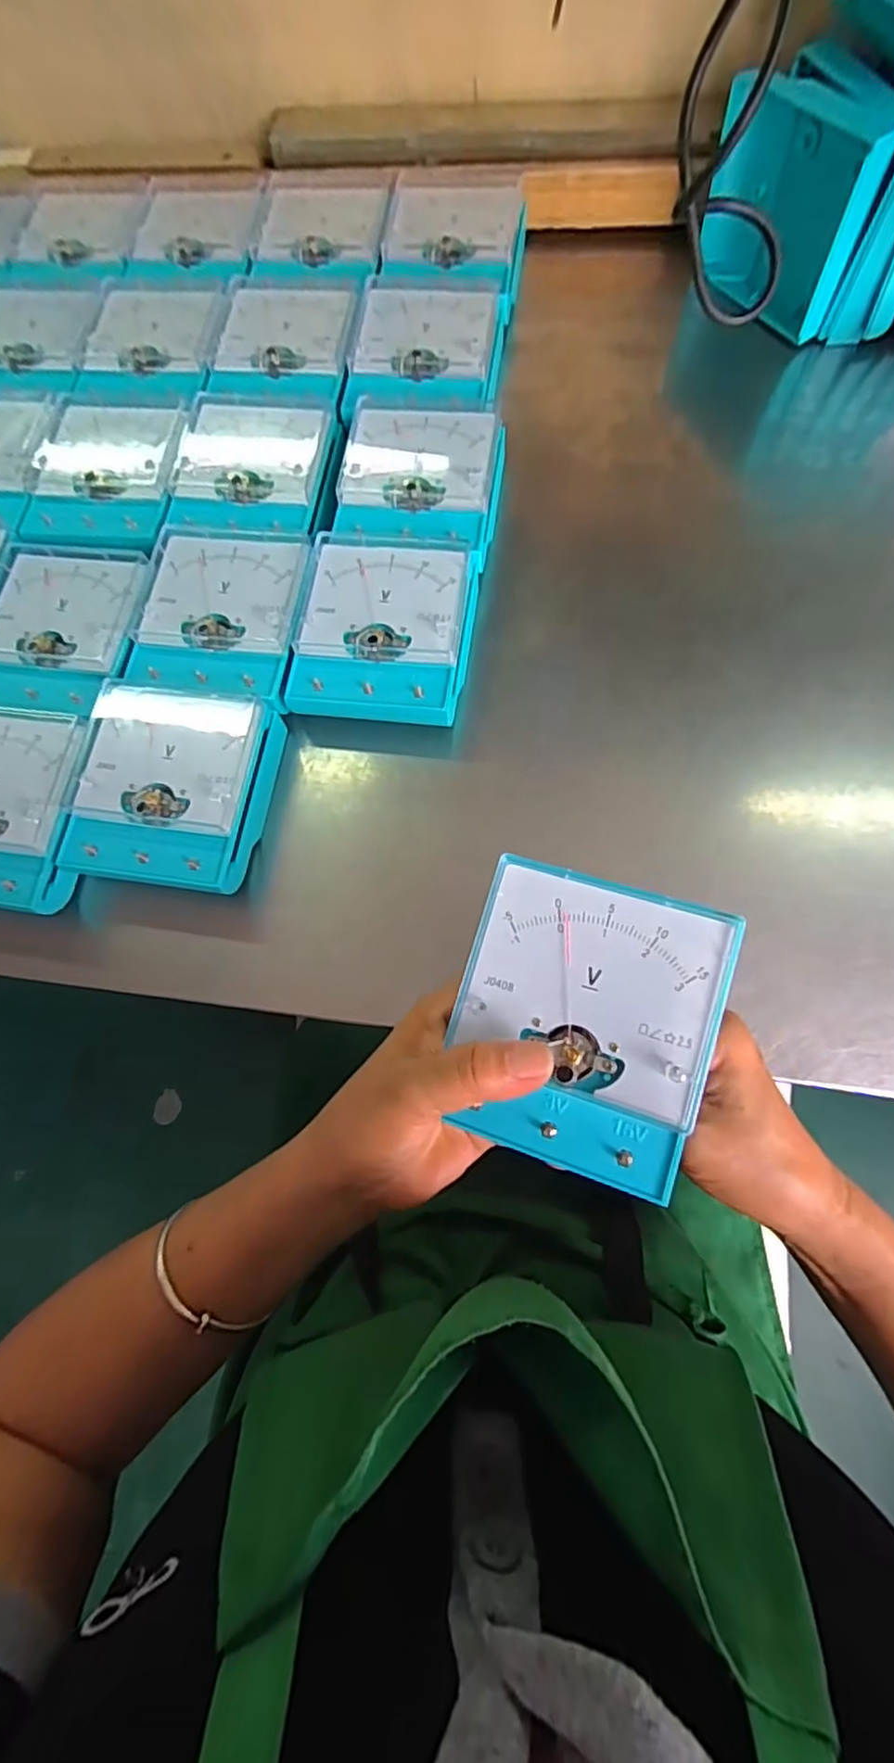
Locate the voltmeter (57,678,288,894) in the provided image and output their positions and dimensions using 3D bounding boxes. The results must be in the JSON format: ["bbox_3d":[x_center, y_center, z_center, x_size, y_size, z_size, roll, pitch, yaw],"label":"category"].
[{"bbox_3d":[-0.160,-0.056,0.358,0.102,0.033,0.115,9,75,7],"label":"voltmeter"}]

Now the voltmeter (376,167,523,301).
[{"bbox_3d":[0.006,-0.481,0.476,0.105,0.041,0.116,7,75,7],"label":"voltmeter"}]

